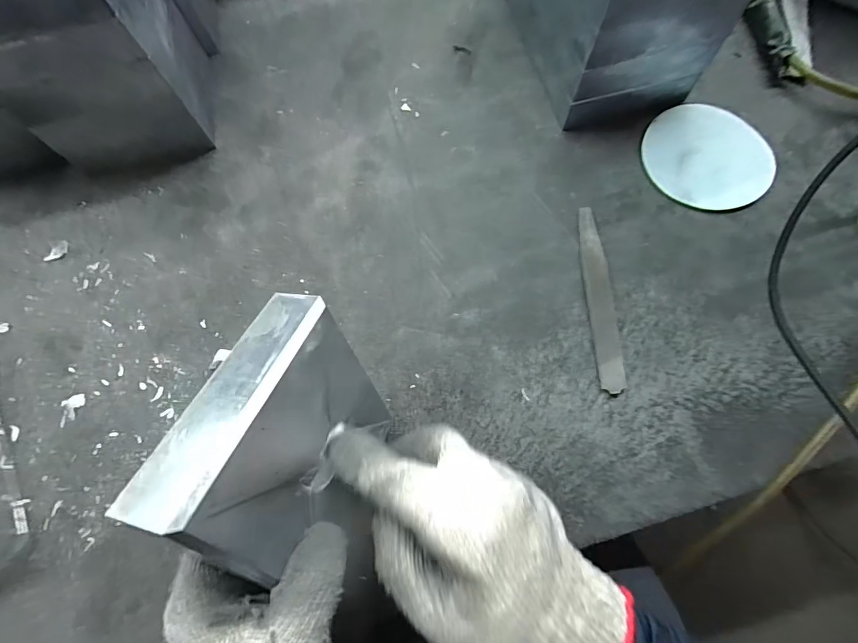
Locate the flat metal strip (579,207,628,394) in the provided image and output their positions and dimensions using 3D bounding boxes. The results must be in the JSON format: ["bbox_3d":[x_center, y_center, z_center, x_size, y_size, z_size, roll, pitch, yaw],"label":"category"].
[{"bbox_3d":[0.146,-0.022,0.358,0.022,0.005,0.162,-3,71,6],"label":"flat metal strip"}]

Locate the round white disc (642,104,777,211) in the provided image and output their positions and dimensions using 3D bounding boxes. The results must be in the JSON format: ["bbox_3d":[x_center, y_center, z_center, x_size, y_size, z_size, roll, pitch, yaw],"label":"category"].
[{"bbox_3d":[0.265,-0.158,0.402,0.108,0.009,0.118,-2,73,6],"label":"round white disc"}]

